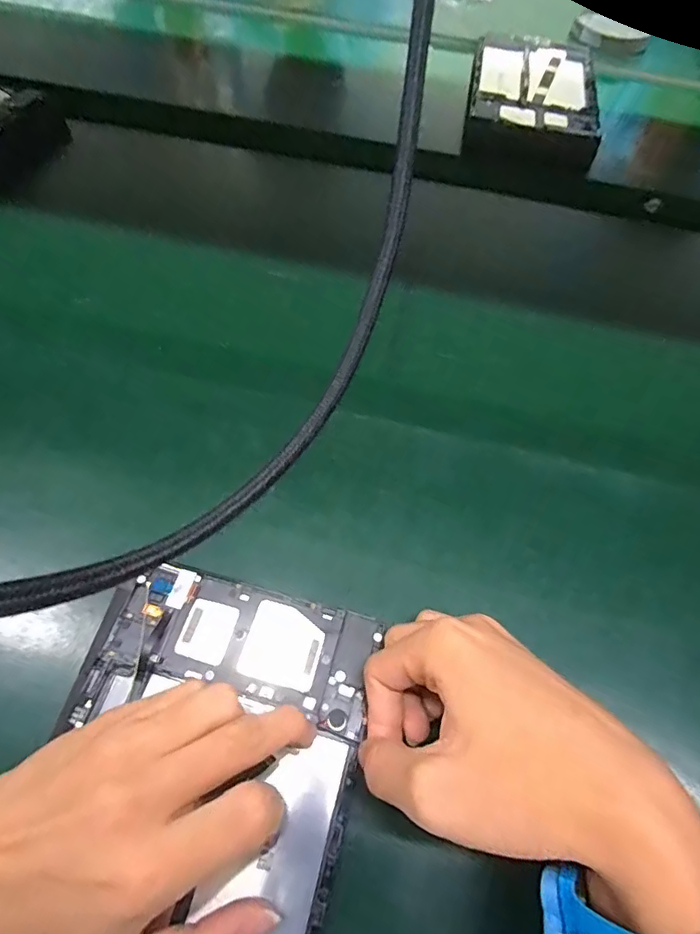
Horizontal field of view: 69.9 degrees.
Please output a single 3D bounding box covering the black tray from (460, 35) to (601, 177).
[{"bbox_3d":[0.228,-0.465,0.633,0.151,0.038,0.234,10,61,1],"label":"black tray"}]

